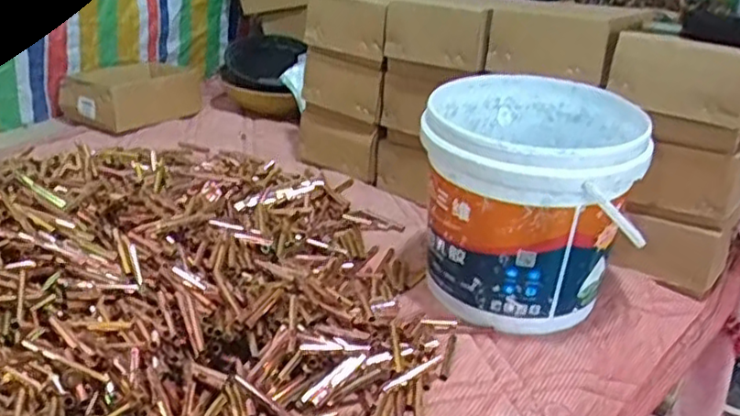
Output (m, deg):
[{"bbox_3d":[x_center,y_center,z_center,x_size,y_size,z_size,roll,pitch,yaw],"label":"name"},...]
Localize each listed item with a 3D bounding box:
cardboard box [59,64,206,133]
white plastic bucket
[{"bbox_3d":[-0.382,-0.197,1.115,0.145,0.076,0.202,22,30,31],"label":"cardboard box"},{"bbox_3d":[0.153,-0.007,0.698,0.196,0.210,0.201,9,25,7],"label":"white plastic bucket"}]

